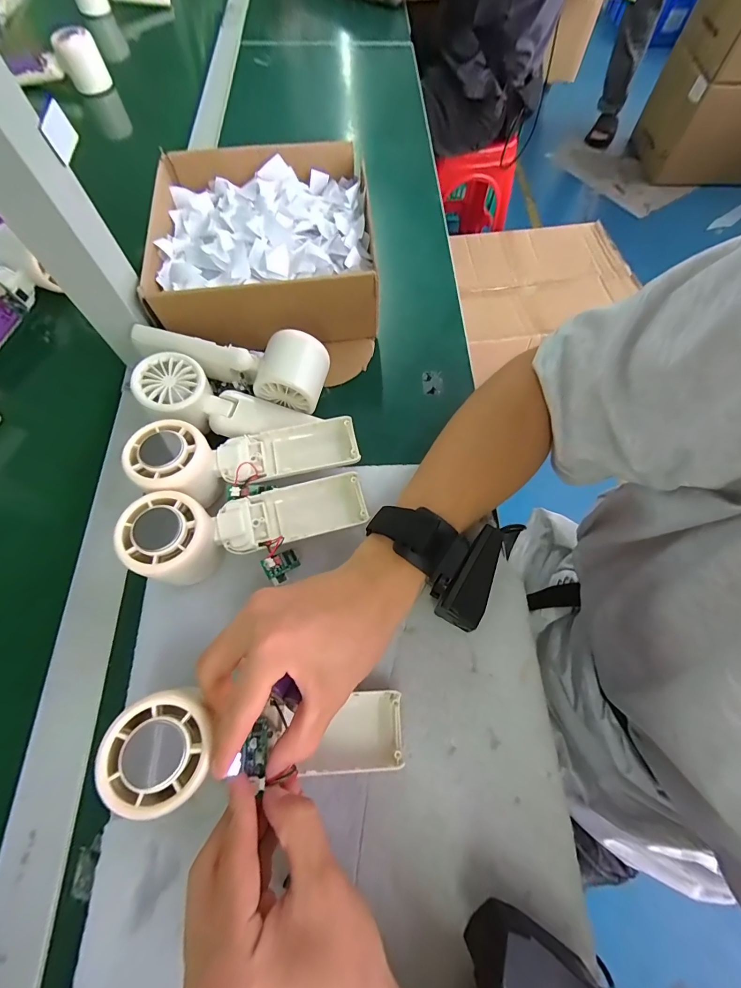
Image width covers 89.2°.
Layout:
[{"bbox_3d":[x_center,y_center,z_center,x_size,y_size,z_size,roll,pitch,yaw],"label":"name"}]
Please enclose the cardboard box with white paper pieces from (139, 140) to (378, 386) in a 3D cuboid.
[{"bbox_3d":[-0.104,-0.234,0.377,0.210,0.072,0.257,-5,67,-3],"label":"cardboard box with white paper pieces"}]

